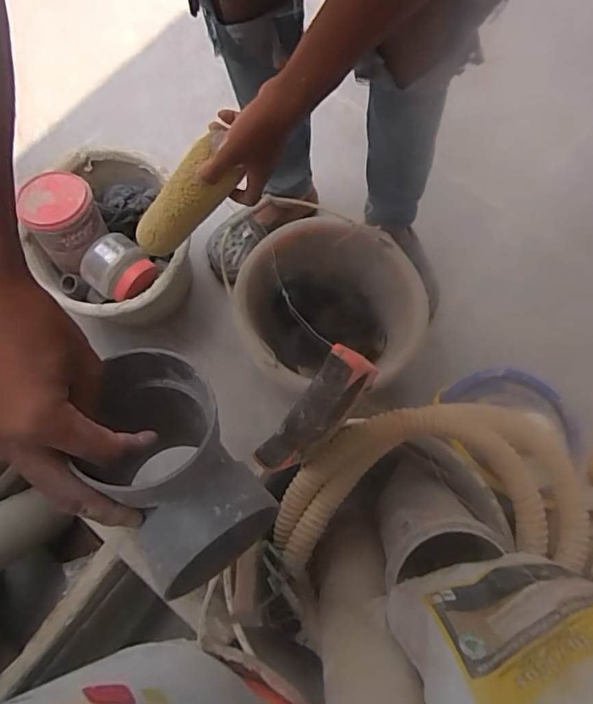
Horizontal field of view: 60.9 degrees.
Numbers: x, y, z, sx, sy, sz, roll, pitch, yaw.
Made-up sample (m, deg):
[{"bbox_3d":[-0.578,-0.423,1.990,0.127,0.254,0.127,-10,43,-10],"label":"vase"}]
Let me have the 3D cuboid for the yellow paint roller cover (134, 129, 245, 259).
[{"bbox_3d":[-0.138,-0.176,0.605,0.048,0.199,0.059,8,70,-36],"label":"yellow paint roller cover"}]

